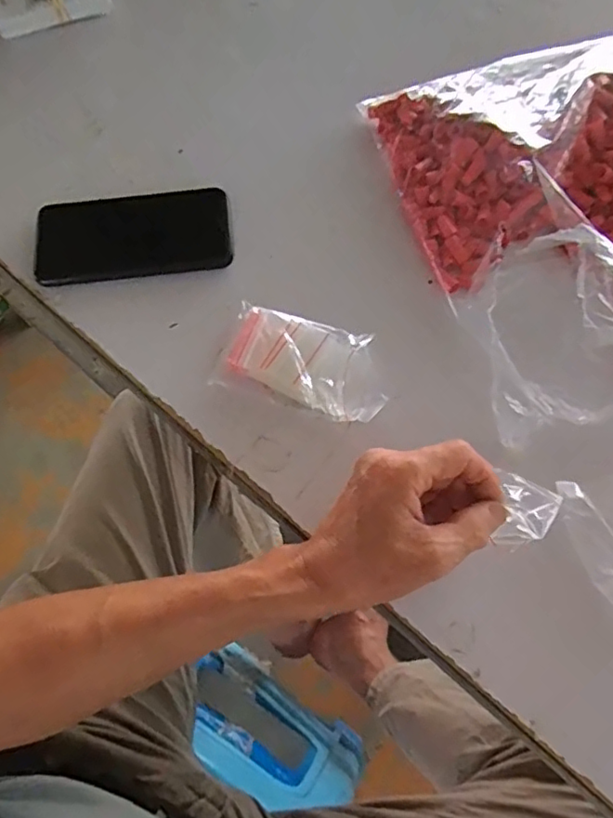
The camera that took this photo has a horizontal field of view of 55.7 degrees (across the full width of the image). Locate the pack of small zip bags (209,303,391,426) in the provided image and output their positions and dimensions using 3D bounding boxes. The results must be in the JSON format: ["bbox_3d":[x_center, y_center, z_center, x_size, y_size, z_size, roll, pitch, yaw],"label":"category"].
[{"bbox_3d":[-0.002,-0.036,0.425,0.122,0.021,0.067,17,71,9],"label":"pack of small zip bags"}]

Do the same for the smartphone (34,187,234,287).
[{"bbox_3d":[-0.140,-0.140,0.470,0.156,0.011,0.073,-7,79,-2],"label":"smartphone"}]

